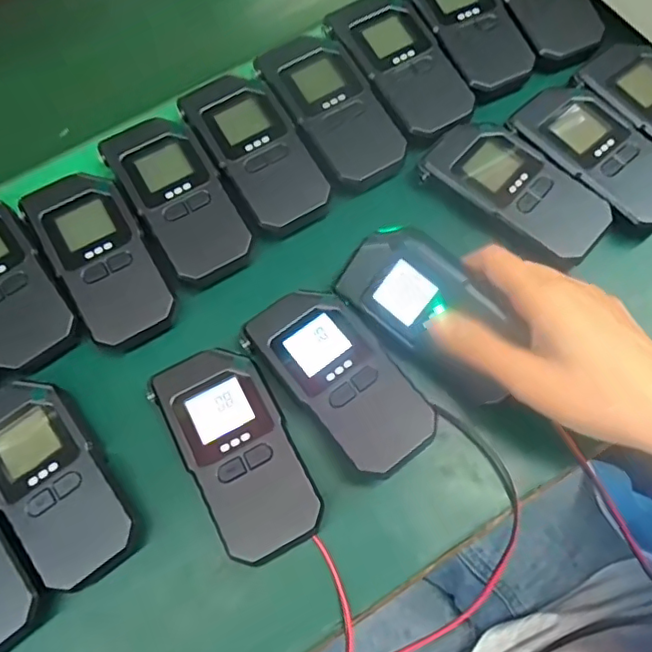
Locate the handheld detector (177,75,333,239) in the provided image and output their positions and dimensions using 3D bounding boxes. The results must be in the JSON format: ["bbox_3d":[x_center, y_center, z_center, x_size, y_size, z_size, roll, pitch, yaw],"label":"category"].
[{"bbox_3d":[-0.045,-0.113,0.371,0.053,0.019,0.116,-33,75,-10],"label":"handheld detector"}]

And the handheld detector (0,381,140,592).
[{"bbox_3d":[-0.150,0.084,0.312,0.056,0.025,0.115,-35,75,-10],"label":"handheld detector"}]

